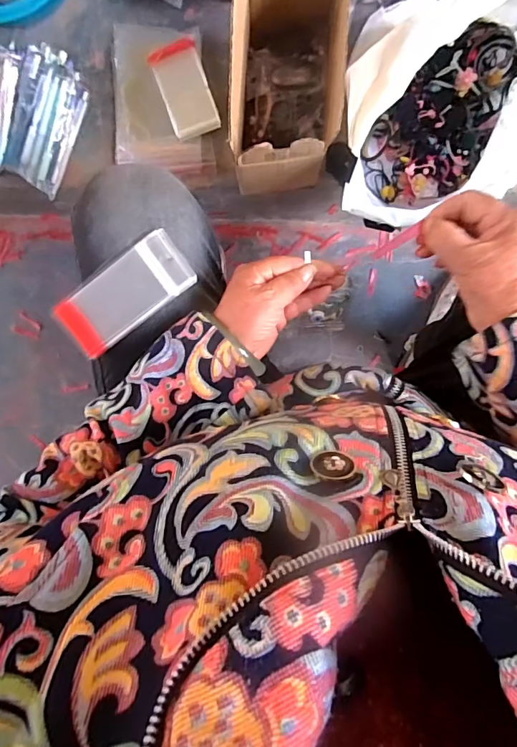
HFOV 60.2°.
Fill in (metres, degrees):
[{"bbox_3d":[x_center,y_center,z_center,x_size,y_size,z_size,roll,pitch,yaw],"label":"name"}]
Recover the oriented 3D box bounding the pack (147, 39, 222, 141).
[{"bbox_3d":[-0.101,-0.389,0.614,0.065,0.015,0.115,-18,94,5],"label":"pack"}]

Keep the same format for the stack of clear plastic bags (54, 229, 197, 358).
[{"bbox_3d":[-0.116,-0.068,0.386,0.120,0.015,0.053,-34,93,6],"label":"stack of clear plastic bags"}]

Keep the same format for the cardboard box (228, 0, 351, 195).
[{"bbox_3d":[0.031,-0.345,0.525,0.118,0.150,0.211,-2,95,3],"label":"cardboard box"}]

